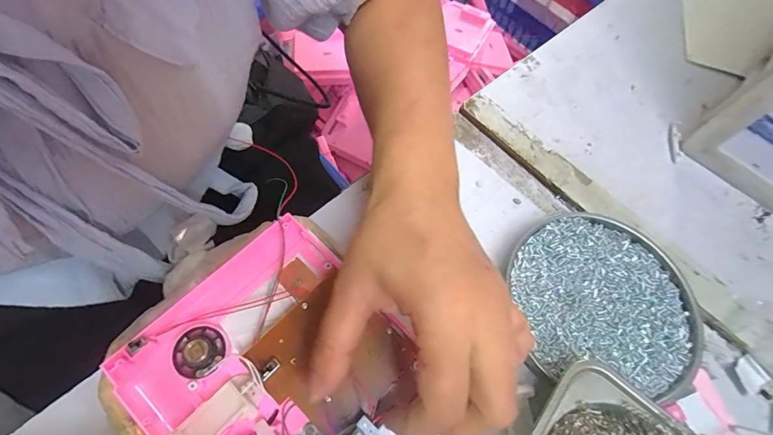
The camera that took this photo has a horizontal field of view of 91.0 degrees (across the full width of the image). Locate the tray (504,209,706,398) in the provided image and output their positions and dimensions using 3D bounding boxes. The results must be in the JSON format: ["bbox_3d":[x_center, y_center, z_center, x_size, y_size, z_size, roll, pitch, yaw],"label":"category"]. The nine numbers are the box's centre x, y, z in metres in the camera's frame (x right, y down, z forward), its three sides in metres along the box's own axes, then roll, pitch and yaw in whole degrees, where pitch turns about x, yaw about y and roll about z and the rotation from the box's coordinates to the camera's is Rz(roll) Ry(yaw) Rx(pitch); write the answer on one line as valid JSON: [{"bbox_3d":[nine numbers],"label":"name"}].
[{"bbox_3d":[0.155,0.058,0.277,0.130,0.023,0.120,11,63,-1],"label":"tray"}]

